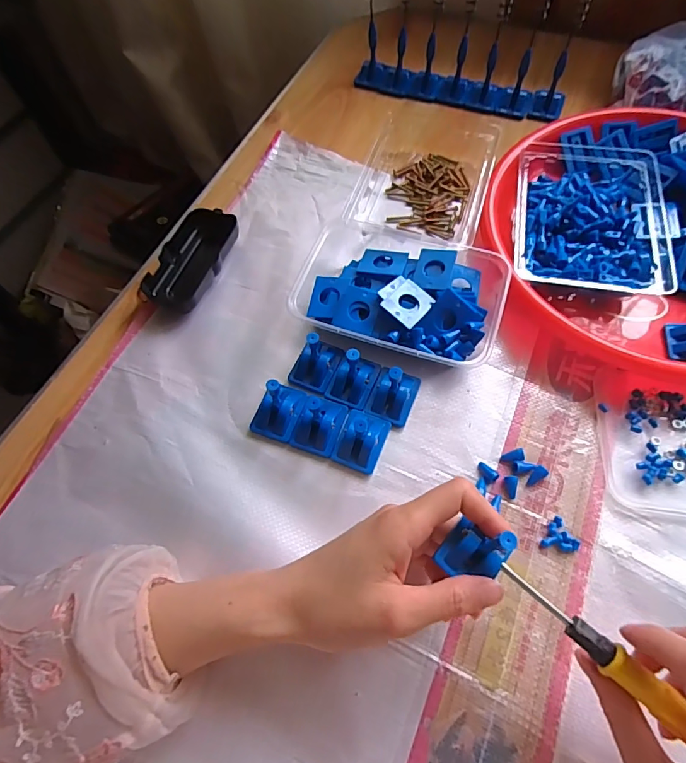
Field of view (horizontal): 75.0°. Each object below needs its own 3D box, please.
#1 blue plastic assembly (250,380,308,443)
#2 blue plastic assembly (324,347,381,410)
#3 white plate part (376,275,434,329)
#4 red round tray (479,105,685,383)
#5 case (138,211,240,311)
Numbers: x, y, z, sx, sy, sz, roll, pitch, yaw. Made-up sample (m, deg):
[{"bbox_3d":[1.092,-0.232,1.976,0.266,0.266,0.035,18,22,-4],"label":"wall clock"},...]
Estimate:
[{"bbox_3d":[-0.052,0.017,0.342,0.035,0.043,0.041,18,66,12],"label":"blue plastic assembly"},{"bbox_3d":[0.007,-0.007,0.346,0.033,0.037,0.037,26,68,15],"label":"blue plastic assembly"},{"bbox_3d":[0.051,-0.067,0.366,0.040,0.004,0.041,39,61,9],"label":"white plate part"},{"bbox_3d":[0.273,-0.139,0.393,0.277,0.048,0.273,-1,64,3],"label":"red round tray"},{"bbox_3d":[-0.140,-0.114,0.419,0.058,0.025,0.101,15,66,11],"label":"case"}]

